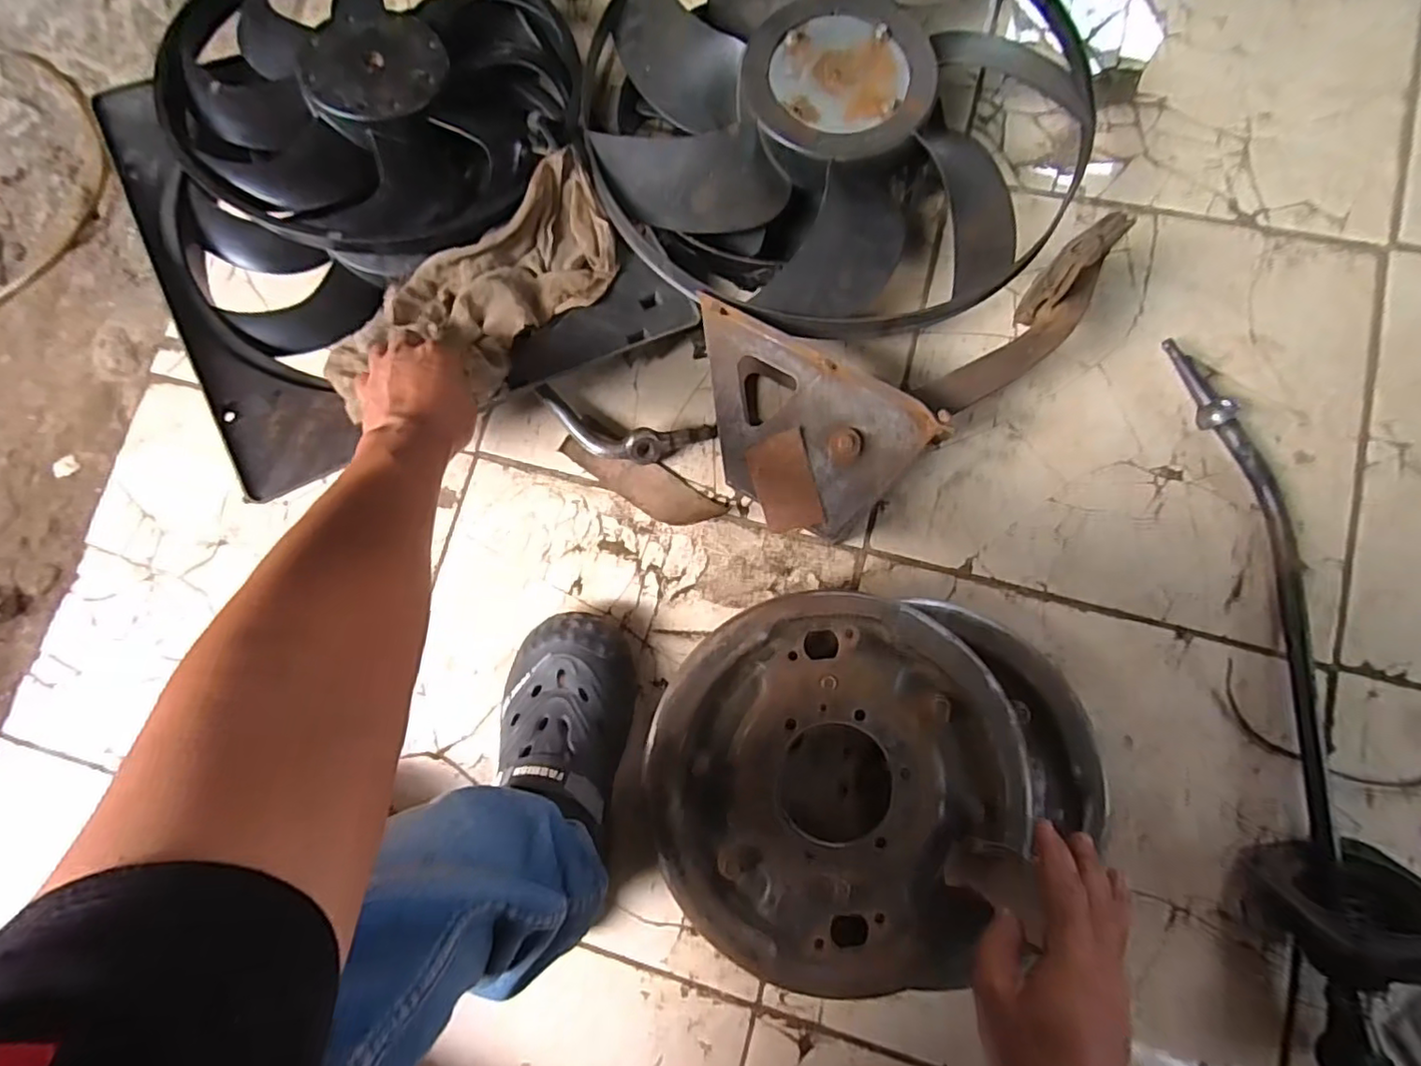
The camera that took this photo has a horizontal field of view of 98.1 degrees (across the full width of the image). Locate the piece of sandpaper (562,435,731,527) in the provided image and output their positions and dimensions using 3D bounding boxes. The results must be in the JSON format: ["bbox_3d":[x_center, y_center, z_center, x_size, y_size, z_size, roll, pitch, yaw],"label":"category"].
[{"bbox_3d":[-0.070,-0.052,0.617,0.167,0.014,0.048,32,88,8],"label":"piece of sandpaper"}]

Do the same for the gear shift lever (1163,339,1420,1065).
[{"bbox_3d":[0.483,0.112,0.507,0.115,0.111,0.597,-5,79,5],"label":"gear shift lever"}]

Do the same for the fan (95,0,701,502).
[{"bbox_3d":[-0.317,-0.350,0.599,0.413,0.108,0.527,-27,82,2],"label":"fan"}]

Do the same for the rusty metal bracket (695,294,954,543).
[{"bbox_3d":[0.068,-0.089,0.544,0.220,0.045,0.145,28,87,7],"label":"rusty metal bracket"}]

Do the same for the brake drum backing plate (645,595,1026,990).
[{"bbox_3d":[0.100,0.199,0.487,0.281,0.034,0.290,-1,84,5],"label":"brake drum backing plate"}]

